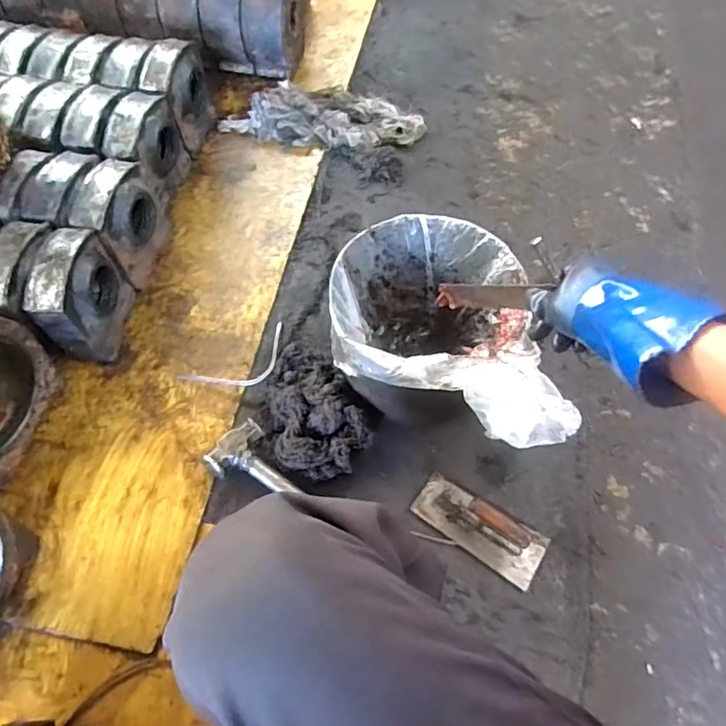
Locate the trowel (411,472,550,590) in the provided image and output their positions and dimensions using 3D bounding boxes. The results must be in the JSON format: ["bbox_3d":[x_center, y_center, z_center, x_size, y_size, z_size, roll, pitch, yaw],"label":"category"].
[{"bbox_3d":[0.181,0.238,0.832,0.203,0.057,0.087,32,66,15],"label":"trowel"}]

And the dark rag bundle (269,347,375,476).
[{"bbox_3d":[-0.087,0.079,0.920,0.151,0.058,0.232,-12,63,-8],"label":"dark rag bundle"}]

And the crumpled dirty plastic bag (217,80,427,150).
[{"bbox_3d":[-0.085,-0.572,1.266,0.451,0.063,0.190,4,61,3],"label":"crumpled dirty plastic bag"}]

